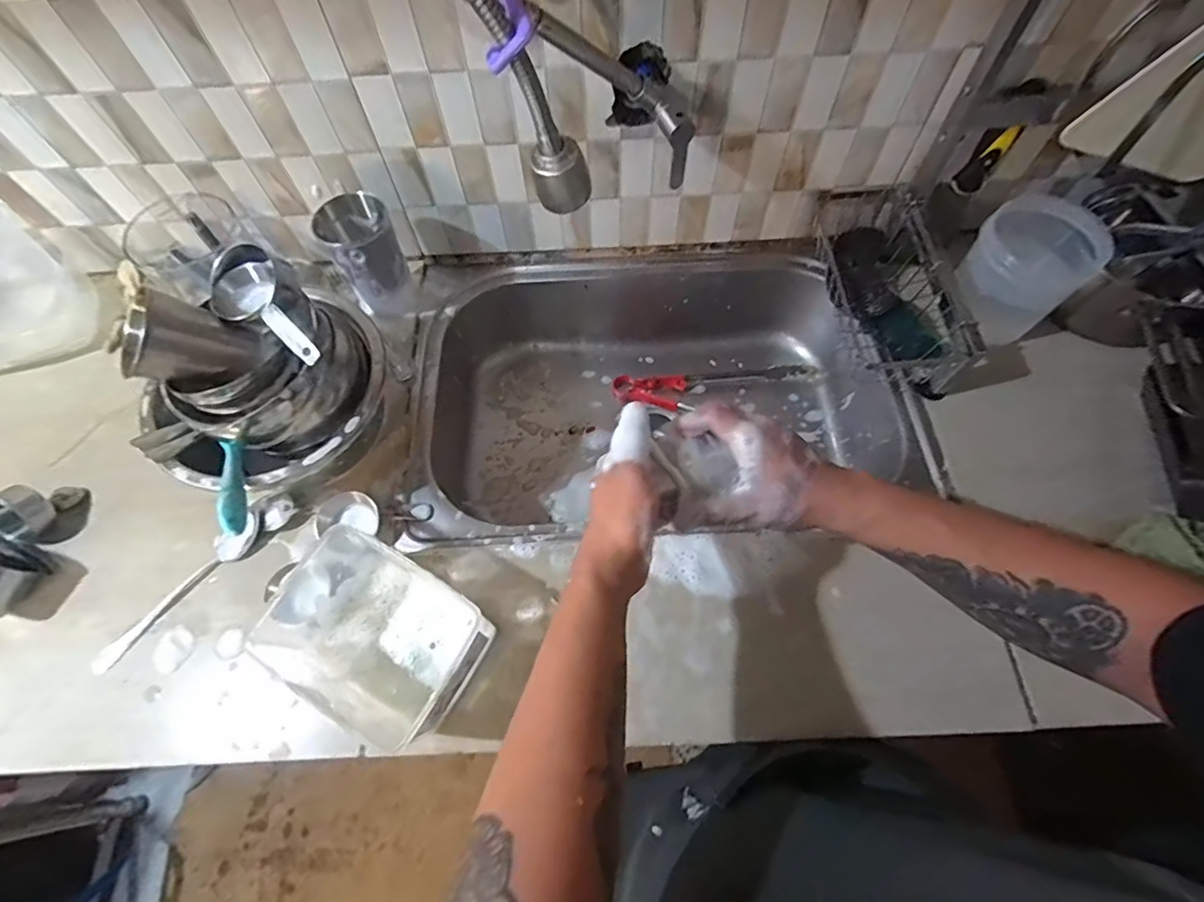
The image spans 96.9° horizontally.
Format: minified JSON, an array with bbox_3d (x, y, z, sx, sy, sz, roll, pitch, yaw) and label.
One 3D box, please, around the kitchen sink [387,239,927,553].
[{"bbox_3d":[0.063,-0.094,0.728,0.562,0.158,0.330,-3,65,0],"label":"kitchen sink"}]

